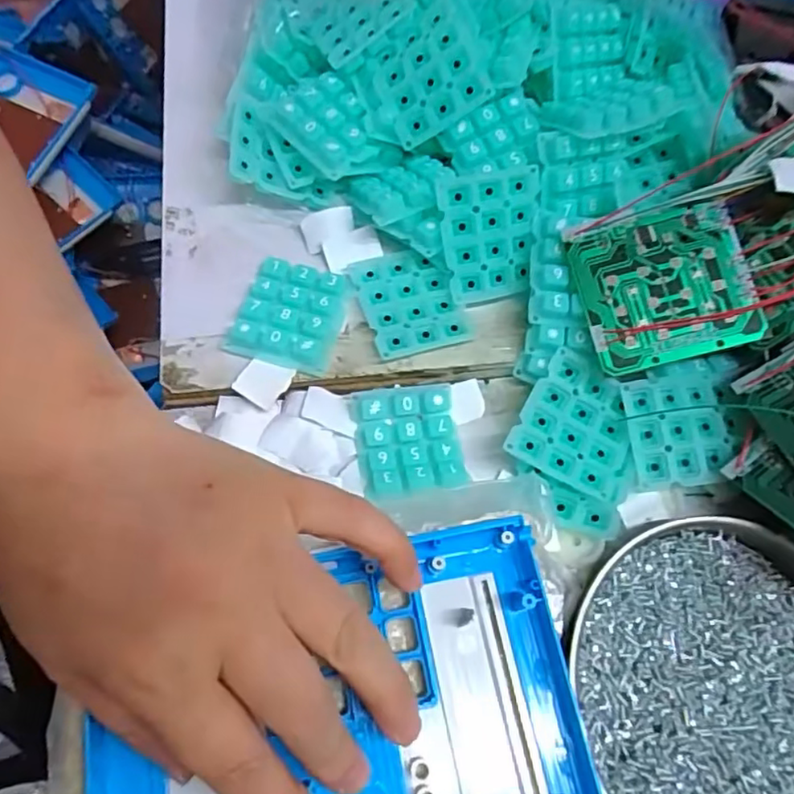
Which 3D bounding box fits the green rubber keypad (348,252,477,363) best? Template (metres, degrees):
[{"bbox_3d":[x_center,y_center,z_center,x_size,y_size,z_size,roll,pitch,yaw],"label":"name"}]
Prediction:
[{"bbox_3d":[0.006,-0.049,0.310,0.046,0.005,0.058,-16,67,-11],"label":"green rubber keypad"}]

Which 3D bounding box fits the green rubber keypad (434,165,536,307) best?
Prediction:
[{"bbox_3d":[0.047,-0.079,0.306,0.047,0.007,0.059,-9,110,-6],"label":"green rubber keypad"}]

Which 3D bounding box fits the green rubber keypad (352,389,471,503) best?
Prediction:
[{"bbox_3d":[0.005,0.021,0.290,0.047,0.009,0.052,-5,65,-6],"label":"green rubber keypad"}]

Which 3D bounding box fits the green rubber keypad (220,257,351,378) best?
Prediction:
[{"bbox_3d":[-0.052,-0.040,0.300,0.048,0.015,0.054,15,65,3],"label":"green rubber keypad"}]

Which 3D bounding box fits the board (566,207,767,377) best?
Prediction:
[{"bbox_3d":[0.121,-0.051,0.282,0.070,0.004,0.067,-15,79,7],"label":"board"}]

